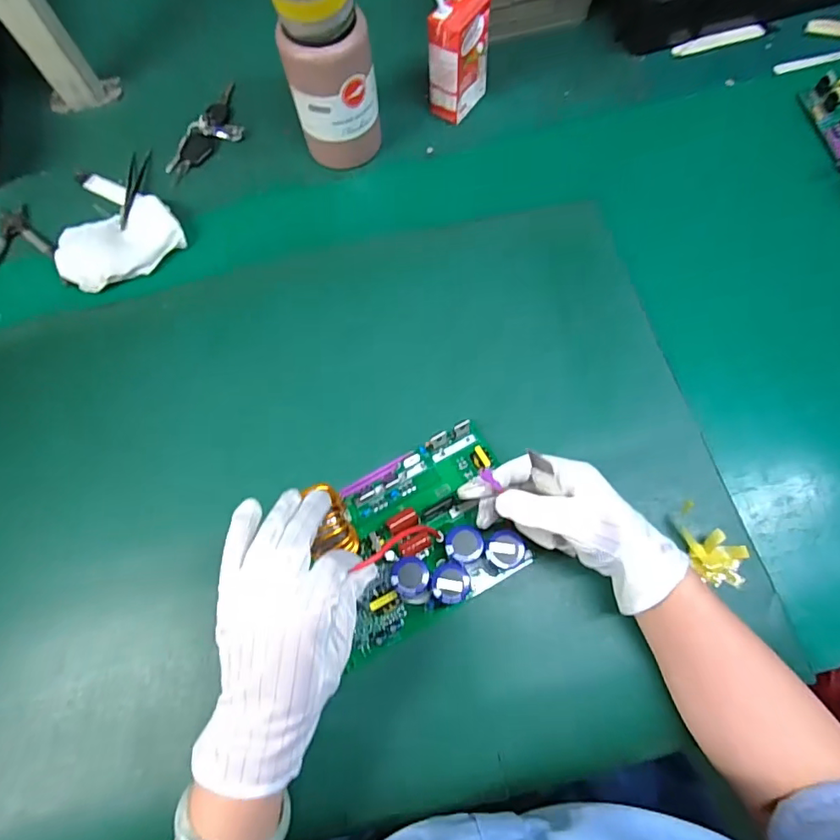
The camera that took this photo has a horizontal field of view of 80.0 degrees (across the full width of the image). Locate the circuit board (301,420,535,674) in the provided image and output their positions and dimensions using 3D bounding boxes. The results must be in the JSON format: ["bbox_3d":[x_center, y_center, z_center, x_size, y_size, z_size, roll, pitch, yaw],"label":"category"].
[{"bbox_3d":[-0.003,0.090,0.413,0.183,0.061,0.134,-28,72,-7],"label":"circuit board"}]

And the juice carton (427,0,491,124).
[{"bbox_3d":[0.040,-0.410,0.550,0.044,0.141,0.071,35,76,14],"label":"juice carton"}]

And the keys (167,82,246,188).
[{"bbox_3d":[-0.248,-0.350,0.609,0.060,0.017,0.150,23,73,10],"label":"keys"}]

